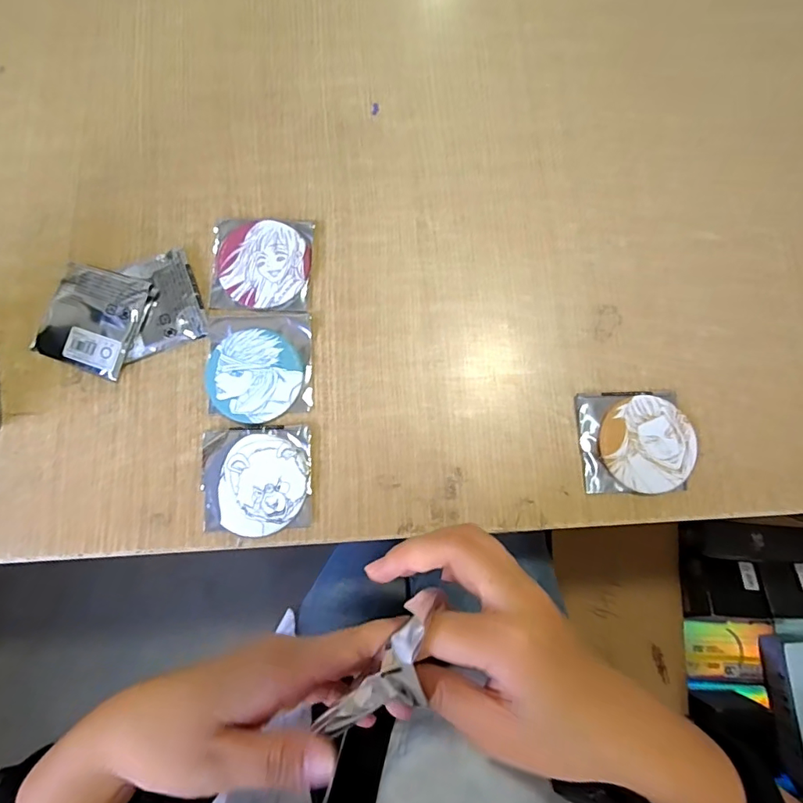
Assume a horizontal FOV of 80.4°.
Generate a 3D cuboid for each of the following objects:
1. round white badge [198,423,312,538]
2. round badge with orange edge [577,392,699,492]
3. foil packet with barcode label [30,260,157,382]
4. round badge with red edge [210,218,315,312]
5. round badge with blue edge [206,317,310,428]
[{"bbox_3d":[-0.093,0.050,0.305,0.068,0.009,0.068,-1,79,-2],"label":"round white badge"},{"bbox_3d":[0.155,0.027,0.314,0.072,0.010,0.066,-2,79,-2],"label":"round badge with orange edge"},{"bbox_3d":[-0.209,-0.056,0.321,0.067,0.013,0.068,20,79,3],"label":"foil packet with barcode label"},{"bbox_3d":[-0.097,-0.096,0.332,0.068,0.009,0.066,1,79,-1],"label":"round badge with red edge"},{"bbox_3d":[-0.095,-0.023,0.319,0.067,0.008,0.073,-2,79,-2],"label":"round badge with blue edge"}]

